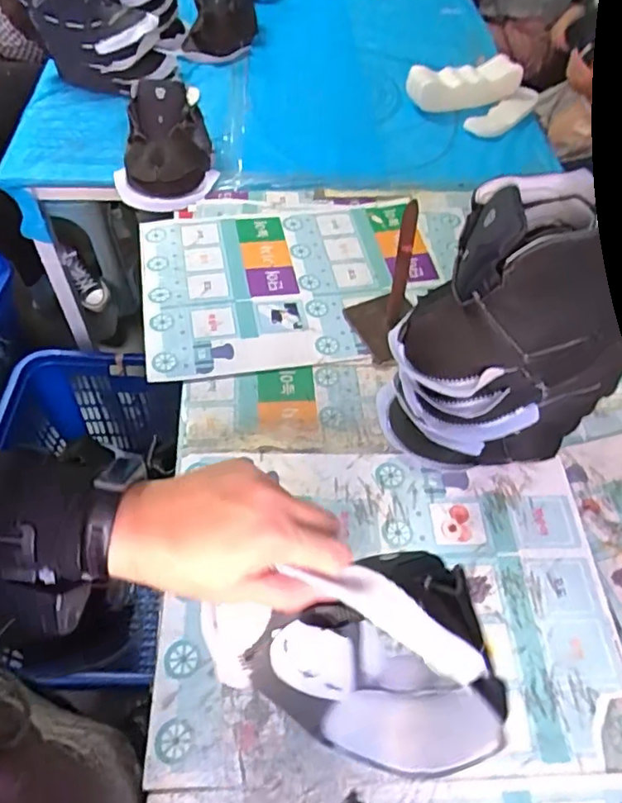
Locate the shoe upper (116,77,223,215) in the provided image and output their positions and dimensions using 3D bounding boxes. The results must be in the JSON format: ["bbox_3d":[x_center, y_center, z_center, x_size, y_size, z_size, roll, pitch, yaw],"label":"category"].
[{"bbox_3d":[-0.290,-0.519,1.143,0.197,0.141,0.260,11,53,3],"label":"shoe upper"}]

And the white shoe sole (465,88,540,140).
[{"bbox_3d":[0.479,-0.717,1.431,0.082,0.028,0.288,36,58,21],"label":"white shoe sole"}]

